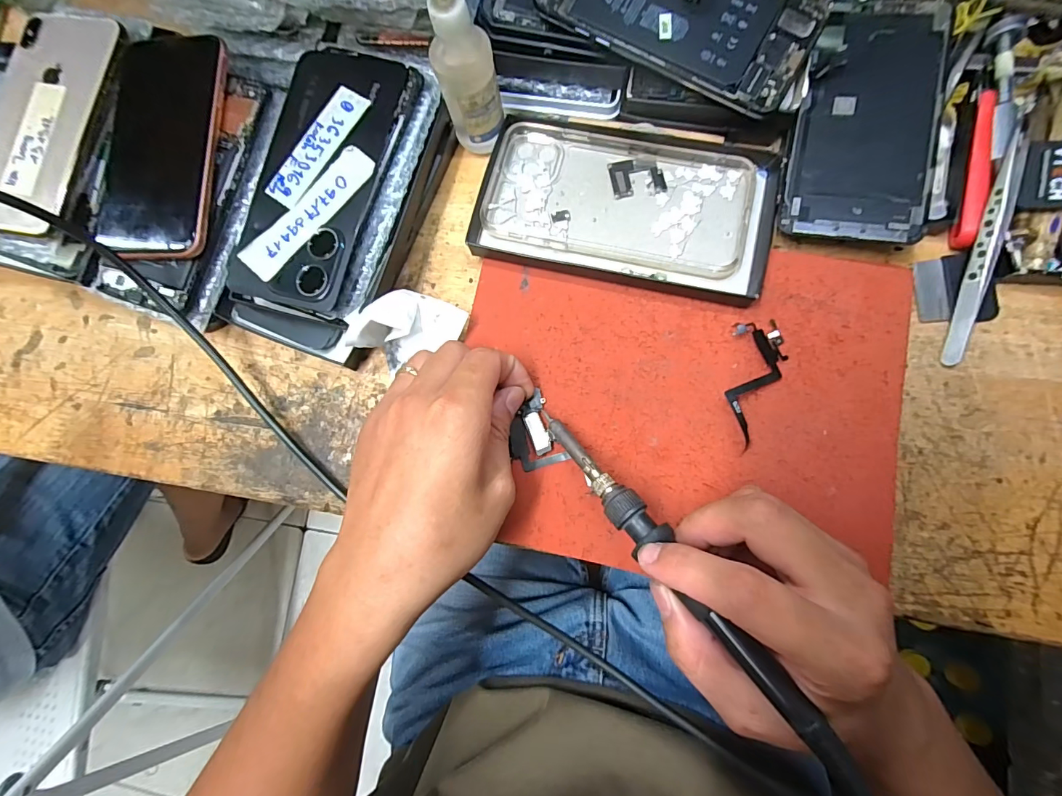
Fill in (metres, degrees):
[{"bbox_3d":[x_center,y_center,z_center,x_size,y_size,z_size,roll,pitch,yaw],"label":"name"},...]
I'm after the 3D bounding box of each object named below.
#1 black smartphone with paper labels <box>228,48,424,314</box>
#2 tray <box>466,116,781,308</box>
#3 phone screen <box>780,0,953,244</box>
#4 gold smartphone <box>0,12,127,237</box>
[{"bbox_3d":[-0.126,-0.134,0.266,0.075,0.010,0.159,16,88,7],"label":"black smartphone with paper labels"},{"bbox_3d":[0.059,-0.121,0.281,0.177,0.015,0.099,13,83,8],"label":"tray"},{"bbox_3d":[0.192,-0.160,0.256,0.071,0.010,0.142,11,85,13],"label":"phone screen"},{"bbox_3d":[-0.319,-0.182,0.296,0.072,0.016,0.149,12,84,0],"label":"gold smartphone"}]

